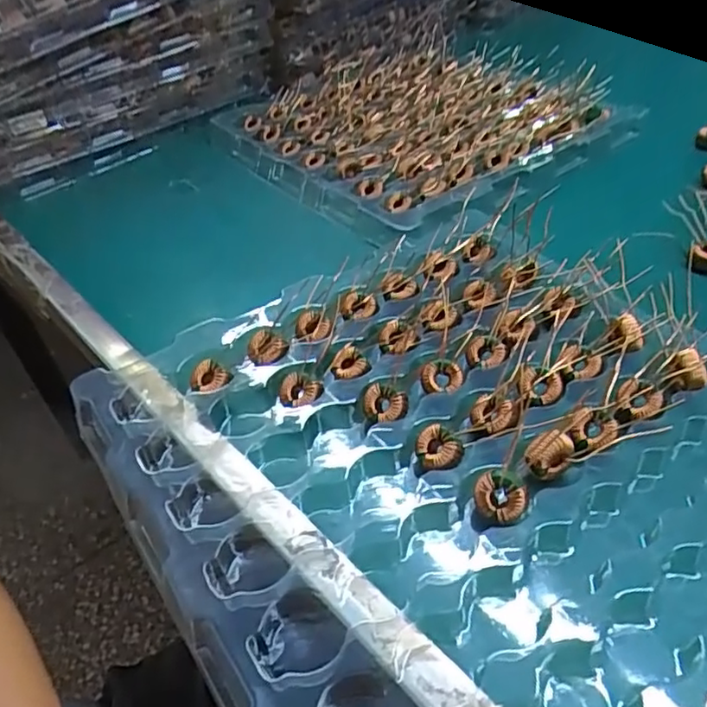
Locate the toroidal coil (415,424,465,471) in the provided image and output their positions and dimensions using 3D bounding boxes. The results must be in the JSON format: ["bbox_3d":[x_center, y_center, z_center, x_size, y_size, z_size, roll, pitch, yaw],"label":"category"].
[{"bbox_3d":[0.040,0.042,0.288,0.021,0.007,0.023,1,44,6],"label":"toroidal coil"}]

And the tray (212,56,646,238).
[{"bbox_3d":[0.050,-0.221,0.592,0.277,0.027,0.314,-30,49,-24],"label":"tray"}]

